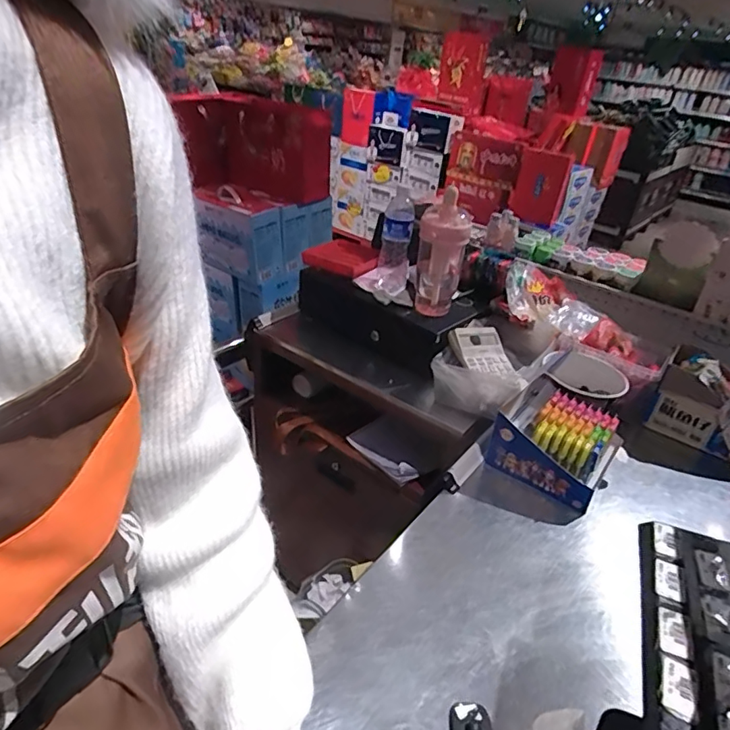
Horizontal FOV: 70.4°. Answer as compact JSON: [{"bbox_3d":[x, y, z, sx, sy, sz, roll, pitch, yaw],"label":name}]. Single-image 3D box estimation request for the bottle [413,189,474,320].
[{"bbox_3d":[0.150,-0.215,1.032,0.096,0.237,0.091,9,32,3],"label":"bottle"}]

